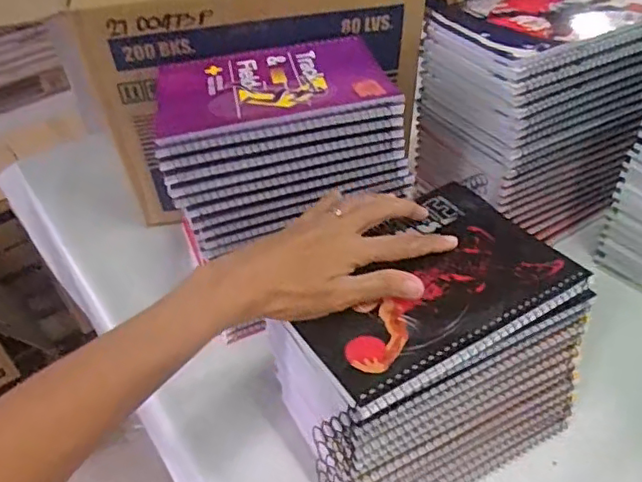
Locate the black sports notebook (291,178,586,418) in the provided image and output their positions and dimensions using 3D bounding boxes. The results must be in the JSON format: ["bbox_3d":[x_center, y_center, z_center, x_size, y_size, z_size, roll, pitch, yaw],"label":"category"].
[{"bbox_3d":[0.071,0.028,0.425,0.189,0.013,0.135,-24,42,-21],"label":"black sports notebook"}]

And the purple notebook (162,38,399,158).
[{"bbox_3d":[-0.044,-0.133,0.513,0.190,0.013,0.143,-11,39,-6],"label":"purple notebook"}]

